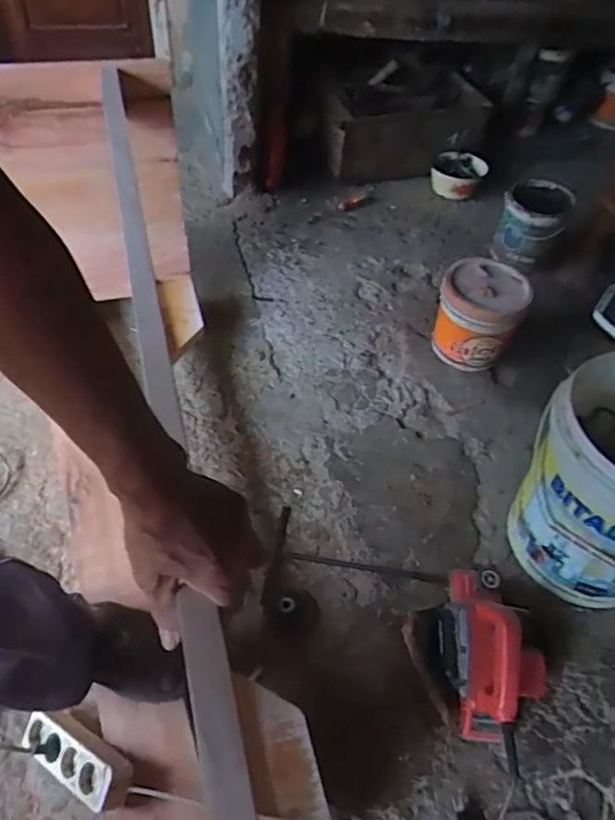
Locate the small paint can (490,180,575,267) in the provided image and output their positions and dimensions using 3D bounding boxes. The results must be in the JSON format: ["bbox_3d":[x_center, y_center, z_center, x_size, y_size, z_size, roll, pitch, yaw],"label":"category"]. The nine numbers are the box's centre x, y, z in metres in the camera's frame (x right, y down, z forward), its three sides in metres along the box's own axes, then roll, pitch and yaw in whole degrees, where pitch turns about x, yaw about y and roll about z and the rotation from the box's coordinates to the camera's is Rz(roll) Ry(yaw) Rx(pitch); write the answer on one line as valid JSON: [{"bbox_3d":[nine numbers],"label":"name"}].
[{"bbox_3d":[0.635,-0.530,1.668,0.168,0.191,0.168,2,50,-2],"label":"small paint can"}]

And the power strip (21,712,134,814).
[{"bbox_3d":[-0.331,0.483,0.821,0.213,0.033,0.065,10,47,33],"label":"power strip"}]

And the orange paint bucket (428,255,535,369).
[{"bbox_3d":[0.401,-0.225,1.398,0.187,0.207,0.174,2,50,-2],"label":"orange paint bucket"}]

